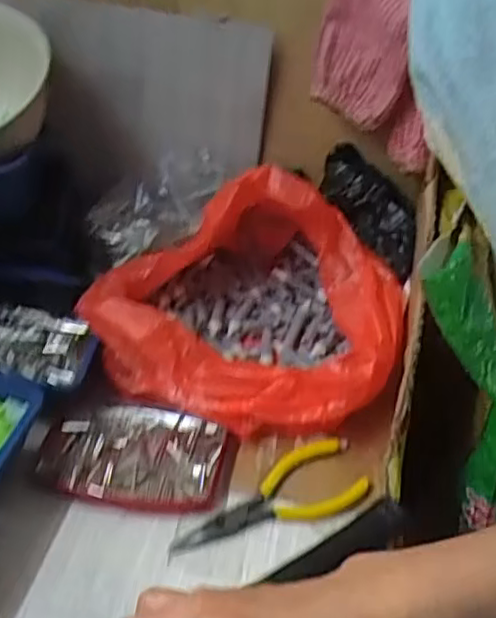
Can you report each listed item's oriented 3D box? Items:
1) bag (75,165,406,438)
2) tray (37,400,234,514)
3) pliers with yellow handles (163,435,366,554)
[{"bbox_3d":[0.008,-0.024,0.516,0.223,0.113,0.241,11,38,14],"label":"bag"},{"bbox_3d":[-0.077,0.097,0.447,0.132,0.017,0.084,7,37,8],"label":"tray"},{"bbox_3d":[0.012,0.115,0.416,0.128,0.008,0.048,-12,38,-16],"label":"pliers with yellow handles"}]

